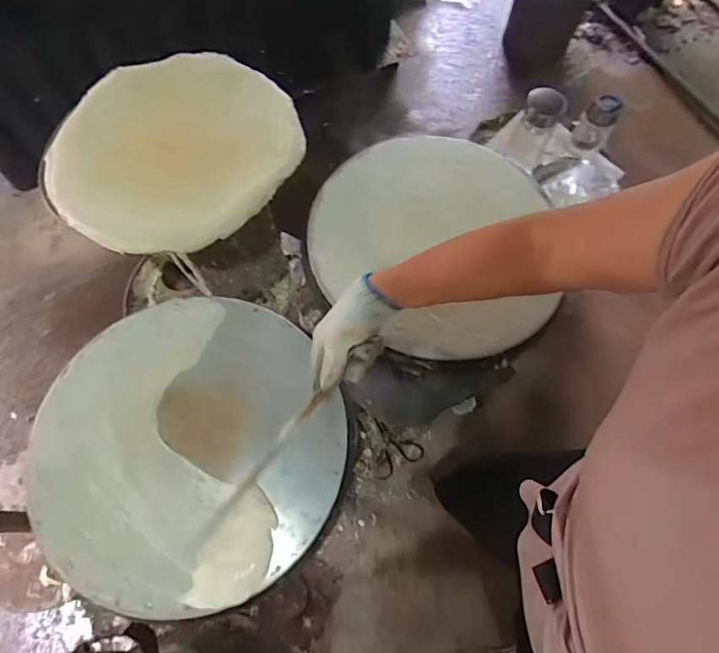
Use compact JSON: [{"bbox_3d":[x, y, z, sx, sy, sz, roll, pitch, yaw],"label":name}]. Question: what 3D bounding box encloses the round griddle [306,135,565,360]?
[{"bbox_3d":[0.106,-0.141,0.734,0.346,0.038,0.384,7,68,2],"label":"round griddle"}]

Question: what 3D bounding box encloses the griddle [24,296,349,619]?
[{"bbox_3d":[-0.219,0.142,0.611,0.371,0.043,0.379,0,68,0],"label":"griddle"}]

